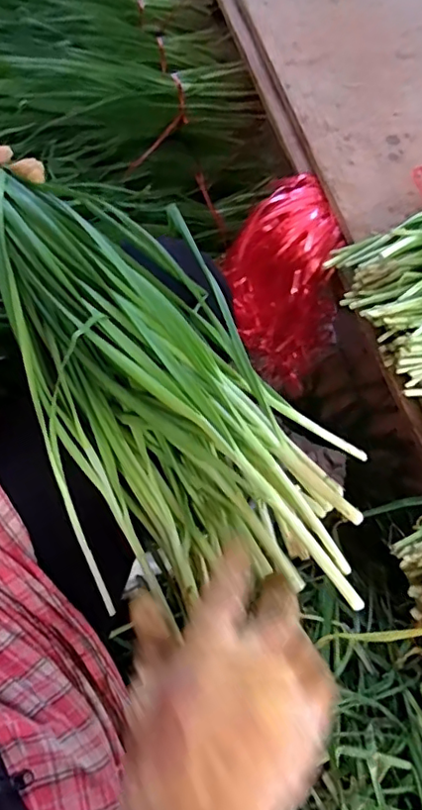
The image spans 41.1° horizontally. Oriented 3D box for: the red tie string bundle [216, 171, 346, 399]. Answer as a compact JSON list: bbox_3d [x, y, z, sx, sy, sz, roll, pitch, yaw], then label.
[{"bbox_3d":[0.069,-0.116,0.563,0.094,0.139,0.161,-9,68,-9],"label":"red tie string bundle"}]

